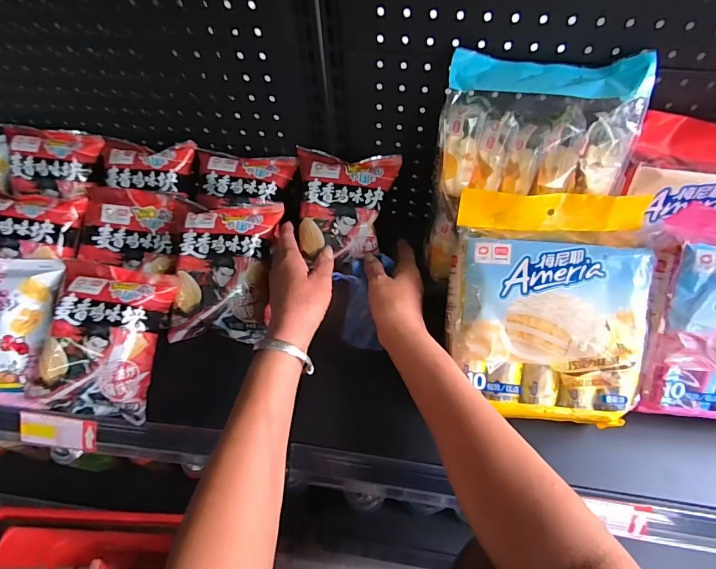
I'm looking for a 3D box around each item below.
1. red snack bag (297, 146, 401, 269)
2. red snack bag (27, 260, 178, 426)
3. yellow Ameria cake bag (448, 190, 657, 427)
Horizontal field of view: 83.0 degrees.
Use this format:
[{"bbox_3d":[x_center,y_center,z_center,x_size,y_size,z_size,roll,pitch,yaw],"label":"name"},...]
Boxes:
[{"bbox_3d":[-0.019,-0.104,0.542,0.130,0.045,0.139,6,97,7],"label":"red snack bag"},{"bbox_3d":[-0.296,0.062,0.465,0.136,0.048,0.171,9,82,-1],"label":"red snack bag"},{"bbox_3d":[0.195,0.023,0.428,0.200,0.065,0.234,4,93,5],"label":"yellow Ameria cake bag"}]

